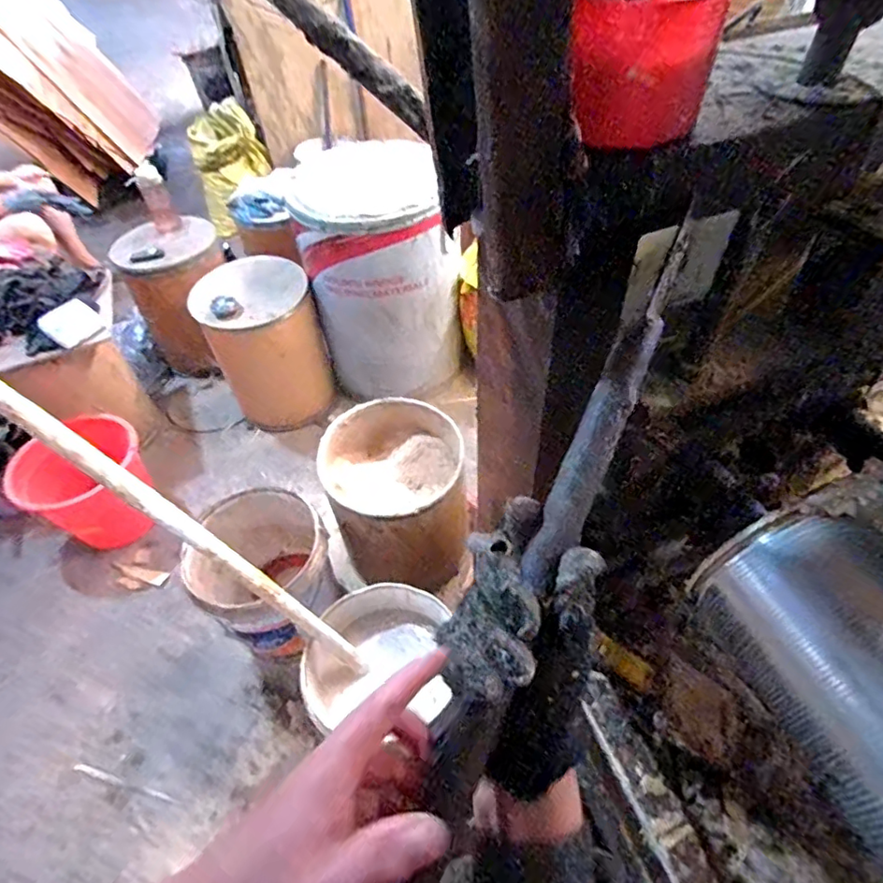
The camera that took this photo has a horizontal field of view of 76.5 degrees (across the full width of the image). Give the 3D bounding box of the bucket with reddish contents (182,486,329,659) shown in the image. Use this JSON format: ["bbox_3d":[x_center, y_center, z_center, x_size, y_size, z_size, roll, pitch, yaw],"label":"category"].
[{"bbox_3d":[-0.404,0.319,1.328,0.300,0.295,0.311,-36,56,-23],"label":"bucket with reddish contents"}]

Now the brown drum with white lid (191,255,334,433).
[{"bbox_3d":[-0.570,-0.326,1.852,0.333,0.493,0.341,-22,52,-13],"label":"brown drum with white lid"}]

